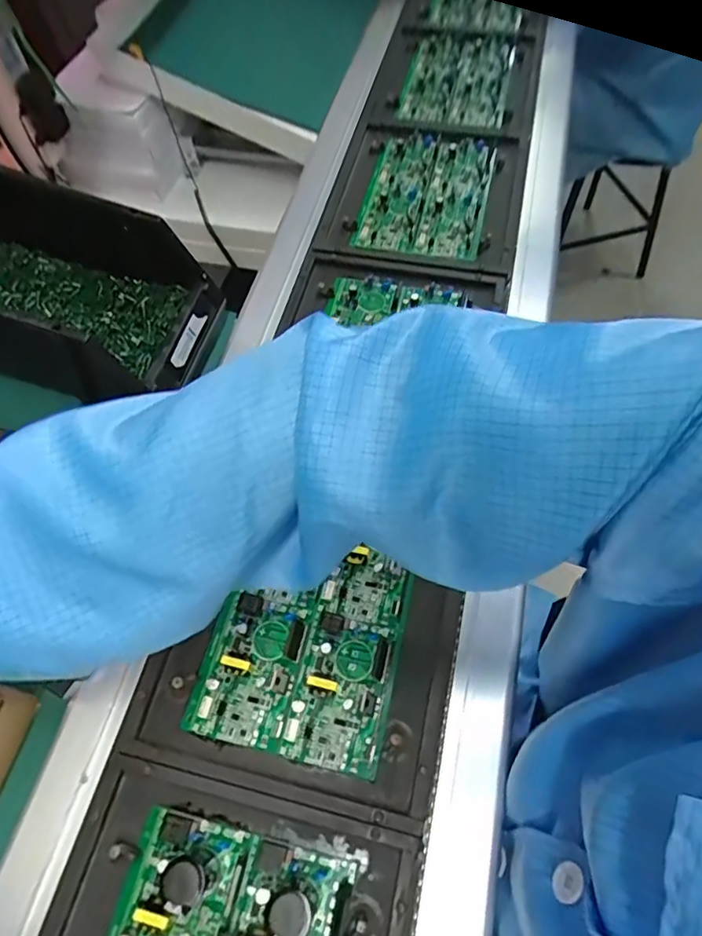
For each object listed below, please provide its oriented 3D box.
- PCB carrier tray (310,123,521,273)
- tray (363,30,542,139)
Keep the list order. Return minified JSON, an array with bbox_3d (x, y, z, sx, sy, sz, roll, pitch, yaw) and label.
[{"bbox_3d":[0.097,-0.345,0.694,0.210,0.029,0.263,11,61,9],"label":"PCB carrier tray"},{"bbox_3d":[0.151,-0.549,0.785,0.211,0.035,0.211,11,61,9],"label":"tray"}]

